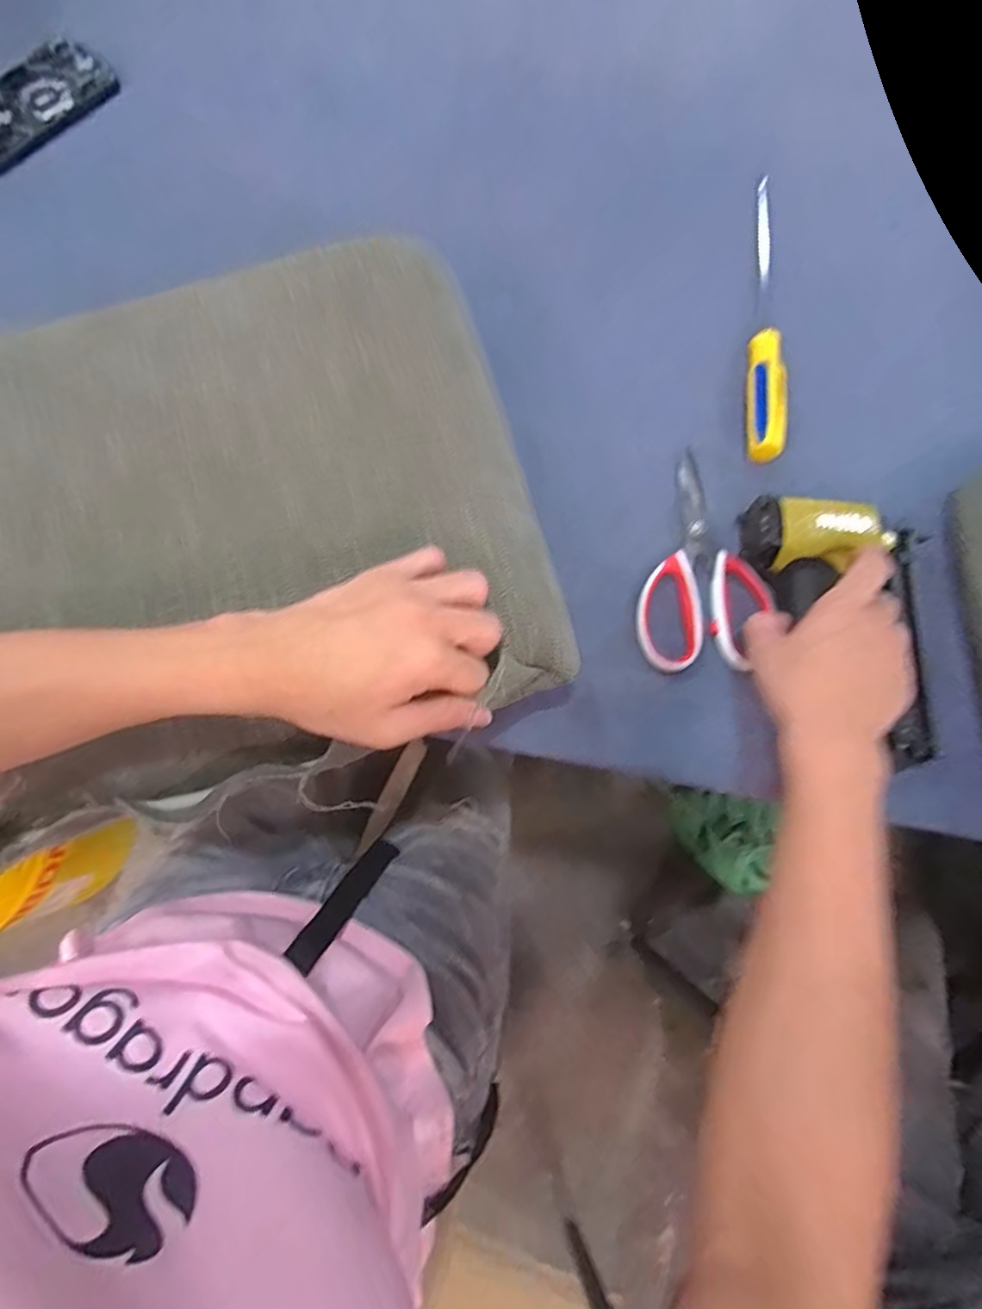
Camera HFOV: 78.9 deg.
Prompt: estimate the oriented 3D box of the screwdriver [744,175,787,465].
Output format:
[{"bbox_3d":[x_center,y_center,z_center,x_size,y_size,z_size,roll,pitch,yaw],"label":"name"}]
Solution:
[{"bbox_3d":[0.242,-0.301,0.520,0.027,0.025,0.285,8,77,0],"label":"screwdriver"}]

